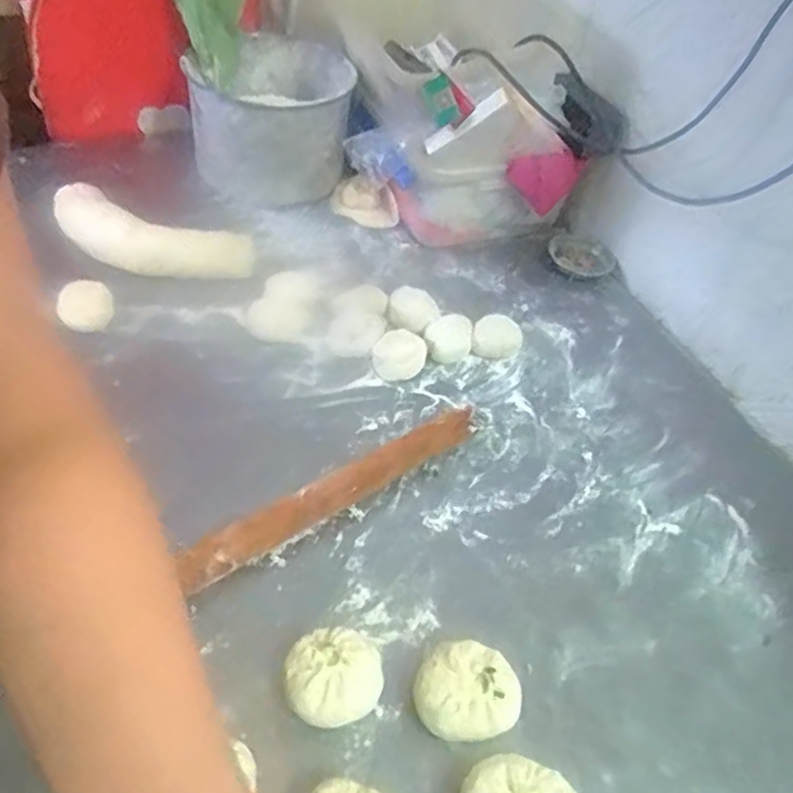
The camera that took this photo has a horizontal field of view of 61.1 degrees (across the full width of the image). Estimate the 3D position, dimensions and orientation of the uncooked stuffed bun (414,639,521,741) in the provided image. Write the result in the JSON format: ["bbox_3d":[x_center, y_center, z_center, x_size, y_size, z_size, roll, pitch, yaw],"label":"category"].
[{"bbox_3d":[0.047,0.206,0.474,0.075,0.045,0.064,-1,48,-9],"label":"uncooked stuffed bun"}]

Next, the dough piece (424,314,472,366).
[{"bbox_3d":[0.056,-0.061,0.733,0.049,0.029,0.054,8,47,1],"label":"dough piece"}]

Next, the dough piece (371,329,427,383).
[{"bbox_3d":[0.003,-0.043,0.713,0.056,0.020,0.064,5,48,-2],"label":"dough piece"}]

